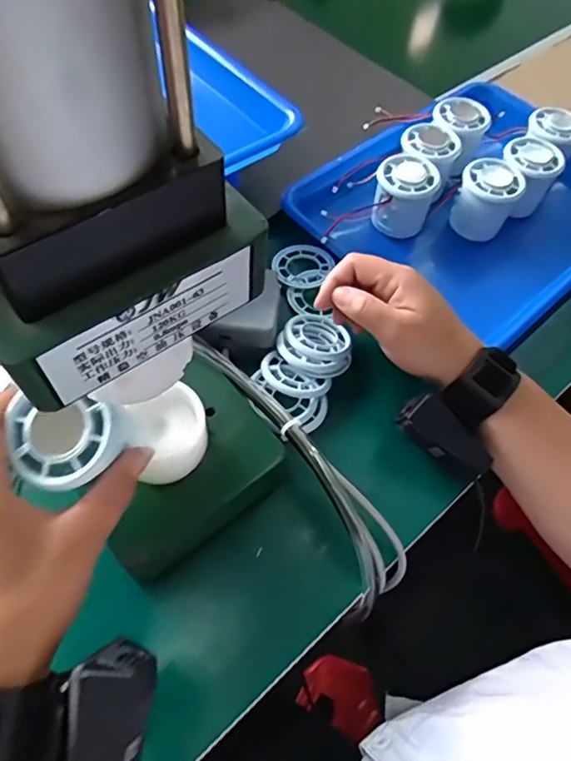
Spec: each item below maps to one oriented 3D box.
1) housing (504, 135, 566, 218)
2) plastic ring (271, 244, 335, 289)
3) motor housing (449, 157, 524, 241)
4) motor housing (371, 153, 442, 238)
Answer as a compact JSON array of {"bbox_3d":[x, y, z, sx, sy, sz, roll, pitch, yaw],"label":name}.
[{"bbox_3d":[0.232,-0.194,0.524,0.056,0.062,0.060,-9,60,-8],"label":"housing"},{"bbox_3d":[0.014,-0.104,0.482,0.050,0.007,0.053,1,59,-2],"label":"plastic ring"},{"bbox_3d":[0.188,-0.169,0.505,0.056,0.057,0.055,24,61,11],"label":"motor housing"},{"bbox_3d":[0.111,-0.171,0.498,0.053,0.055,0.053,1,59,-2],"label":"motor housing"}]

